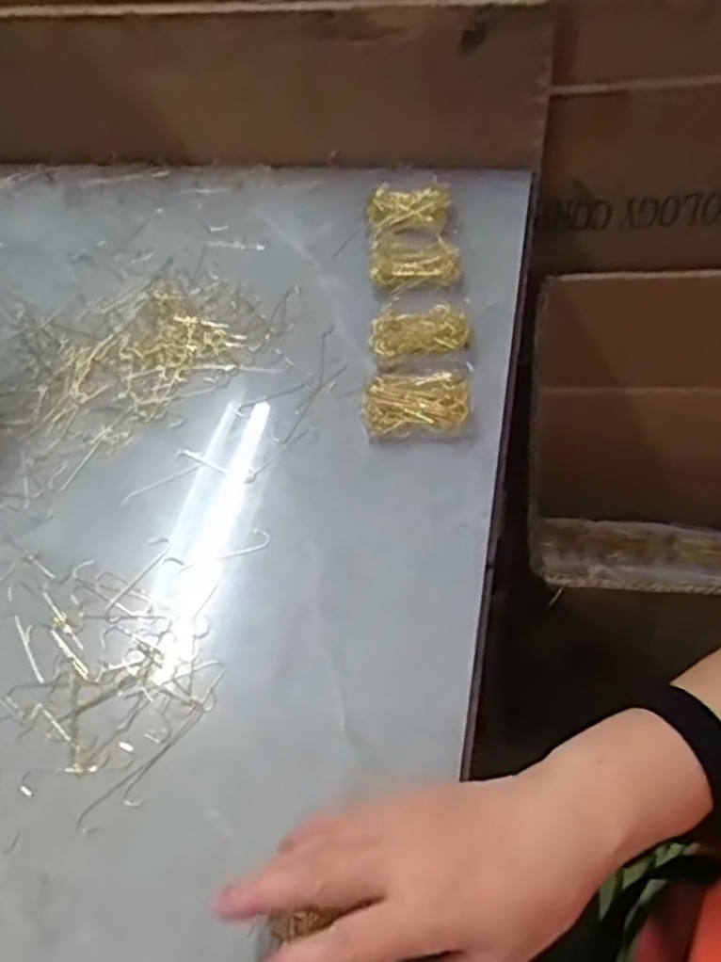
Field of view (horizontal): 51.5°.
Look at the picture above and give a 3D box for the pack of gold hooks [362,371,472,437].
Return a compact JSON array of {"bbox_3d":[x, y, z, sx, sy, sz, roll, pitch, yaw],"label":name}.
[{"bbox_3d":[0.039,-0.054,0.523,0.073,0.019,0.048,1,55,9],"label":"pack of gold hooks"}]

